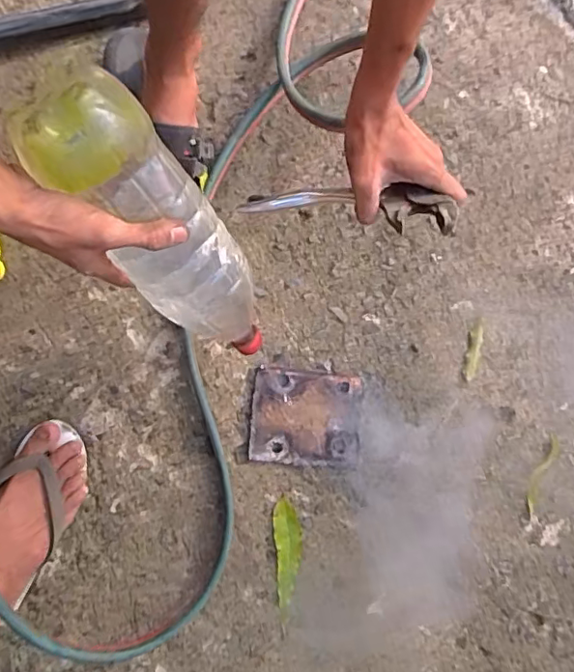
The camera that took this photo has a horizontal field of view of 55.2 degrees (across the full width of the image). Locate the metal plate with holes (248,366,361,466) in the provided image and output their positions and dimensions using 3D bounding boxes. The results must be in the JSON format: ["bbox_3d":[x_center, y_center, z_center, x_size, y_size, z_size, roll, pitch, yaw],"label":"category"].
[{"bbox_3d":[0.025,0.107,0.725,0.142,0.013,0.120,4,76,0],"label":"metal plate with holes"}]

